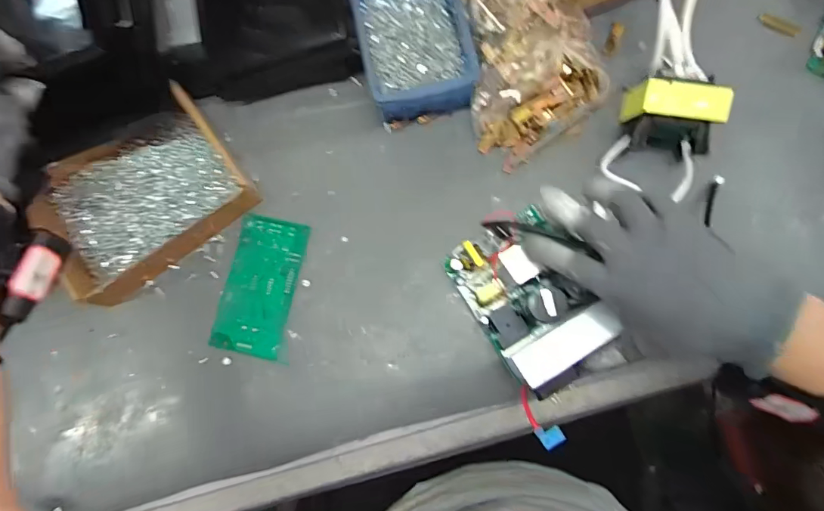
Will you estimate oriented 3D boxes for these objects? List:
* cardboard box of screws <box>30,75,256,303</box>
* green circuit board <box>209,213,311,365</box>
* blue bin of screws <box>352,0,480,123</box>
[{"bbox_3d":[-0.246,-0.058,0.398,0.172,0.034,0.135,-37,80,-4],"label":"cardboard box of screws"},{"bbox_3d":[-0.136,0.027,0.401,0.067,0.007,0.122,10,80,5],"label":"green circuit board"},{"bbox_3d":[0.001,-0.203,0.406,0.098,0.041,0.146,-10,79,1],"label":"blue bin of screws"}]

